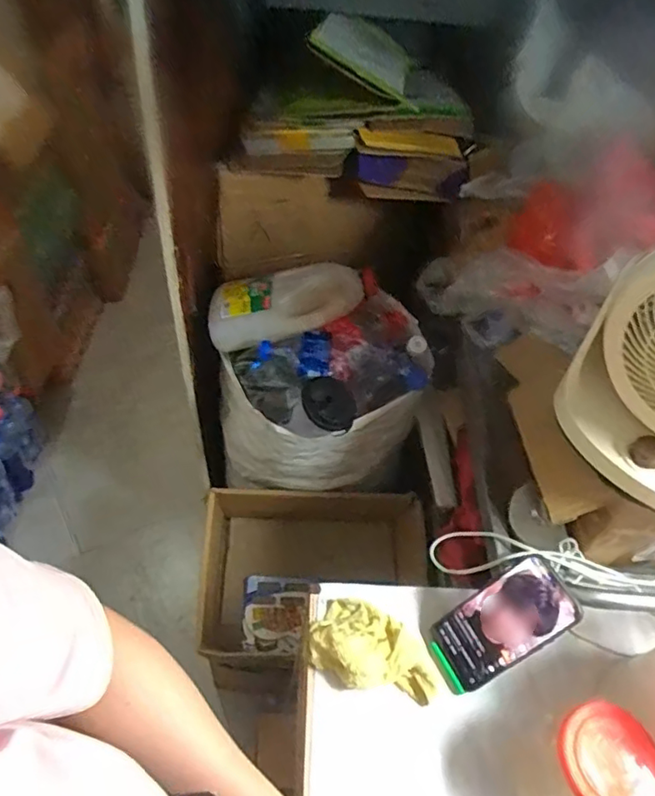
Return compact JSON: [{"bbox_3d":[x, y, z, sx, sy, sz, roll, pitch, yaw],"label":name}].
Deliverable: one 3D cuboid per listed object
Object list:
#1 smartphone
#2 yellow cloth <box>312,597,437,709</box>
[{"bbox_3d":[0.188,0.241,0.615,0.152,0.017,0.079,-39,57,13],"label":"smartphone"},{"bbox_3d":[0.052,0.284,0.636,0.141,0.046,0.093,31,55,17],"label":"yellow cloth"}]

